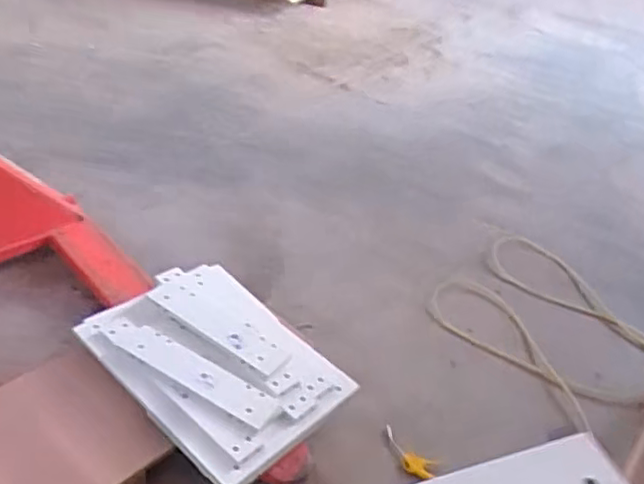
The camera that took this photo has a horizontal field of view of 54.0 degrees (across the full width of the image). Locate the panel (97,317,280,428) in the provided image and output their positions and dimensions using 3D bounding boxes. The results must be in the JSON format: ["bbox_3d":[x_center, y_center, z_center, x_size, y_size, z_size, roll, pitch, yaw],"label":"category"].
[{"bbox_3d":[-0.348,0.317,1.613,0.508,0.027,0.099,27,58,15],"label":"panel"}]

